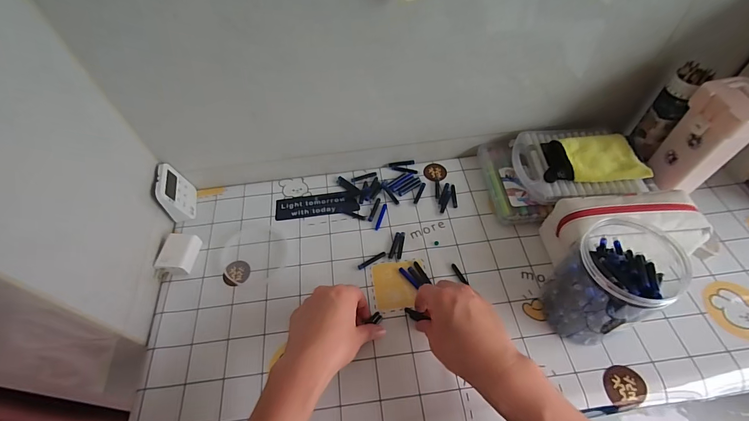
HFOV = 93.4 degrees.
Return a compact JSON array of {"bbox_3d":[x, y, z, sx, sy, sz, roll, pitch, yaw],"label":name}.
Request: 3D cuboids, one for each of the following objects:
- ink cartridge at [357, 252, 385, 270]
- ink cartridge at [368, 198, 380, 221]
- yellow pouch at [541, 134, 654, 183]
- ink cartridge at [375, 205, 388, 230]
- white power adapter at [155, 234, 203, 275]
[{"bbox_3d":[-0.004,0.074,0.530,0.046,0.004,0.008,-27,59,-16],"label":"ink cartridge"},{"bbox_3d":[0.000,-0.002,0.583,0.008,0.004,0.047,16,57,12],"label":"ink cartridge"},{"bbox_3d":[0.336,-0.082,0.548,0.141,0.029,0.081,-4,55,3],"label":"yellow pouch"},{"bbox_3d":[0.011,0.010,0.576,0.008,0.004,0.052,14,57,11],"label":"ink cartridge"},{"bbox_3d":[-0.294,0.065,0.534,0.044,0.030,0.060,7,56,7],"label":"white power adapter"}]

